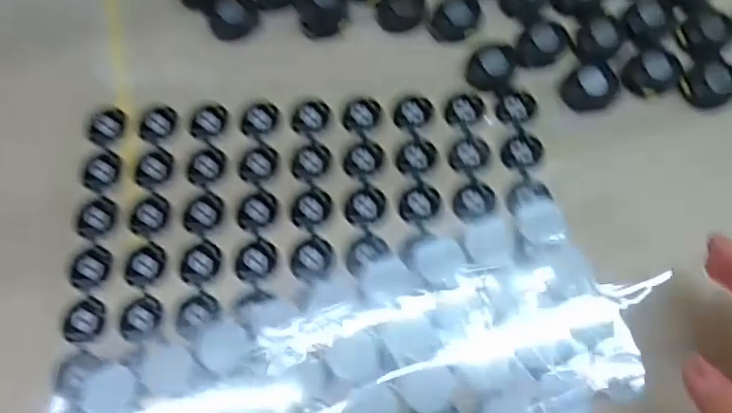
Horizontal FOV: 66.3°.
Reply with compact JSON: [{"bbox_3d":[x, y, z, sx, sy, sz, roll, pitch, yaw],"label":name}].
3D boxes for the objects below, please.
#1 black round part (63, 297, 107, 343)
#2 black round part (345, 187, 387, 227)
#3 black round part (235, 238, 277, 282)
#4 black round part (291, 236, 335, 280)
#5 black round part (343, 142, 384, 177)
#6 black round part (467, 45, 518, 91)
[{"bbox_3d":[-0.143,0.057,0.285,0.018,0.004,0.022,1,73,1],"label":"black round part"},{"bbox_3d":[0.000,0.000,0.301,0.020,0.004,0.022,0,73,1],"label":"black round part"},{"bbox_3d":[-0.058,0.028,0.293,0.019,0.004,0.023,32,76,10],"label":"black round part"},{"bbox_3d":[-0.028,0.026,0.292,0.021,0.004,0.023,0,73,1],"label":"black round part"},{"bbox_3d":[-0.001,-0.027,0.309,0.021,0.004,0.022,0,73,1],"label":"black round part"},{"bbox_3d":[0.072,-0.081,0.320,0.025,0.010,0.027,0,73,1],"label":"black round part"}]

